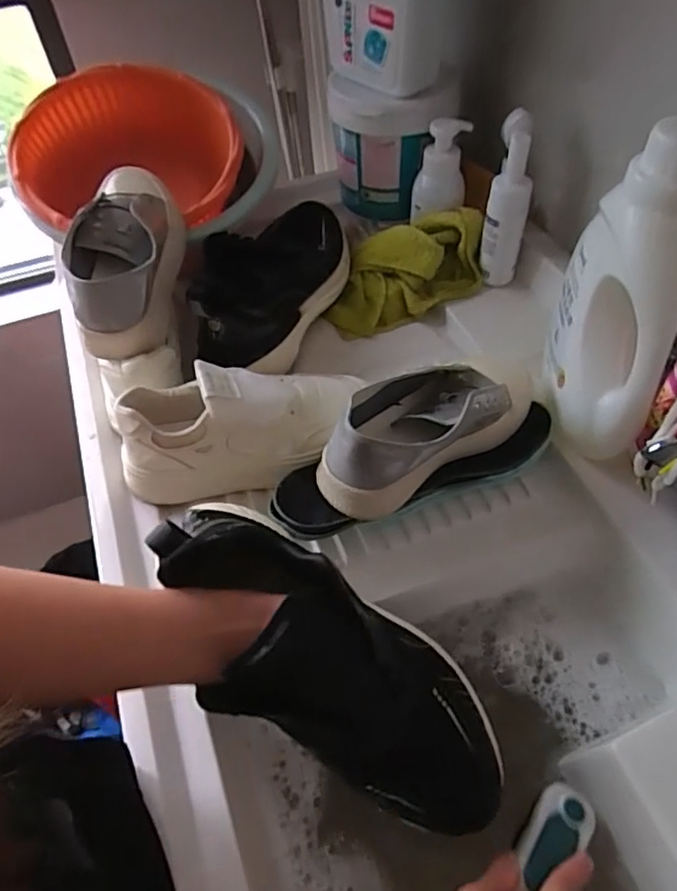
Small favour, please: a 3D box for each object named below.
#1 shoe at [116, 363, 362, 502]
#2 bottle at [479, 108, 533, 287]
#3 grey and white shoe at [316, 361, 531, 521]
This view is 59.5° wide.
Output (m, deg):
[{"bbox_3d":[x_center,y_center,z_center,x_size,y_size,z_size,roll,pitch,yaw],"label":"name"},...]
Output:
[{"bbox_3d":[-0.092,-0.024,0.569,0.235,0.109,0.084,-12,52,-6],"label":"shoe"},{"bbox_3d":[0.200,-0.279,0.705,0.049,0.193,0.044,10,53,12],"label":"bottle"},{"bbox_3d":[0.082,-0.031,0.543,0.238,0.087,0.092,-34,57,-21],"label":"grey and white shoe"}]

